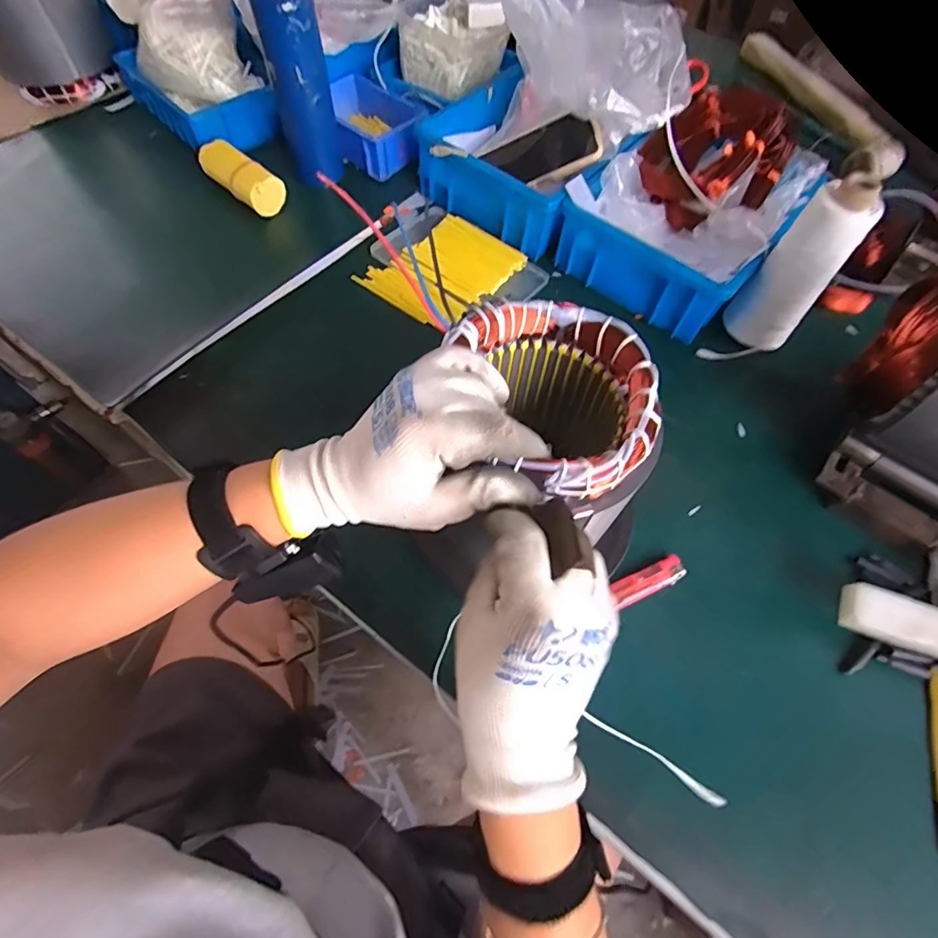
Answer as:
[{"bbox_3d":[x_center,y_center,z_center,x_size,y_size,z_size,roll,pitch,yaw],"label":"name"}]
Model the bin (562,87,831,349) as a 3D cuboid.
[{"bbox_3d":[0.260,-0.305,0.586,0.202,0.107,0.274,36,66,16],"label":"bin"}]

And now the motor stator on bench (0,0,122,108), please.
[{"bbox_3d":[-0.574,-0.605,0.656,0.150,0.155,0.136,-33,68,-19],"label":"motor stator on bench"}]

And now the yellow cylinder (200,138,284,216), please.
[{"bbox_3d":[-0.275,-0.348,0.605,0.119,0.041,0.044,39,66,17],"label":"yellow cylinder"}]

